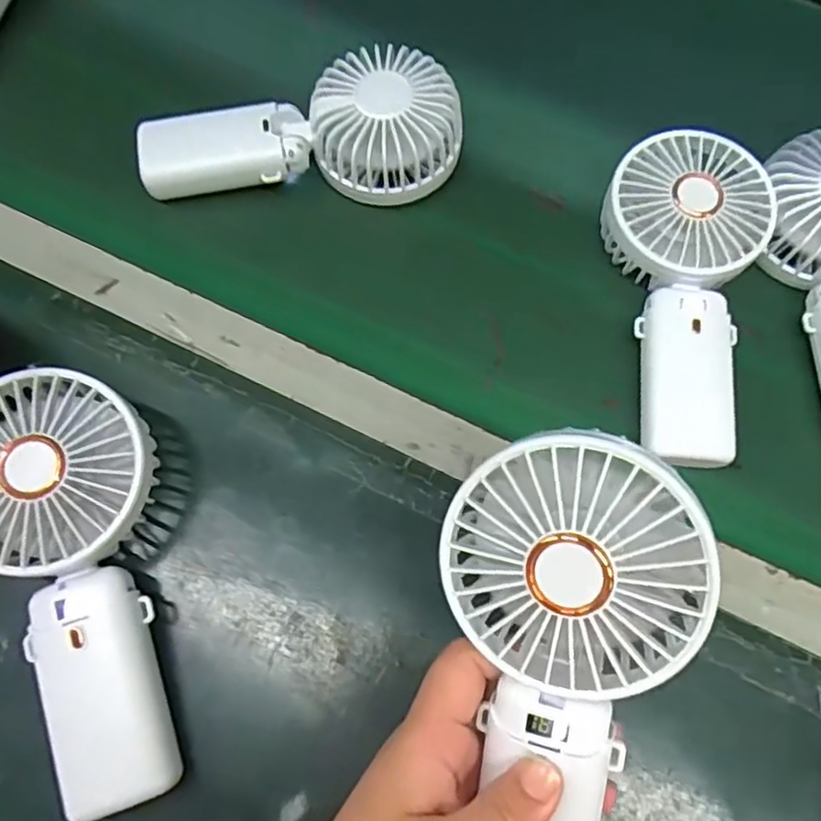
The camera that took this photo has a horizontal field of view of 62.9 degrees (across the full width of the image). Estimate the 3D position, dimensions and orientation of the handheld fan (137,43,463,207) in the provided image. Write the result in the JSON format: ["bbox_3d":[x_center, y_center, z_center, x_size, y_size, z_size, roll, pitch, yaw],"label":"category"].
[{"bbox_3d":[-0.062,-0.154,0.389,0.180,0.046,0.075,-9,69,-6],"label":"handheld fan"}]

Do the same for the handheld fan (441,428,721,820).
[{"bbox_3d":[0.046,0.095,0.245,0.087,0.043,0.185,17,107,15],"label":"handheld fan"}]

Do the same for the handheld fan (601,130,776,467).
[{"bbox_3d":[0.141,-0.062,0.361,0.083,0.036,0.179,11,69,2],"label":"handheld fan"}]

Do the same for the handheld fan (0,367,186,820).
[{"bbox_3d":[-0.142,0.075,0.291,0.086,0.049,0.181,-18,72,-8],"label":"handheld fan"}]

